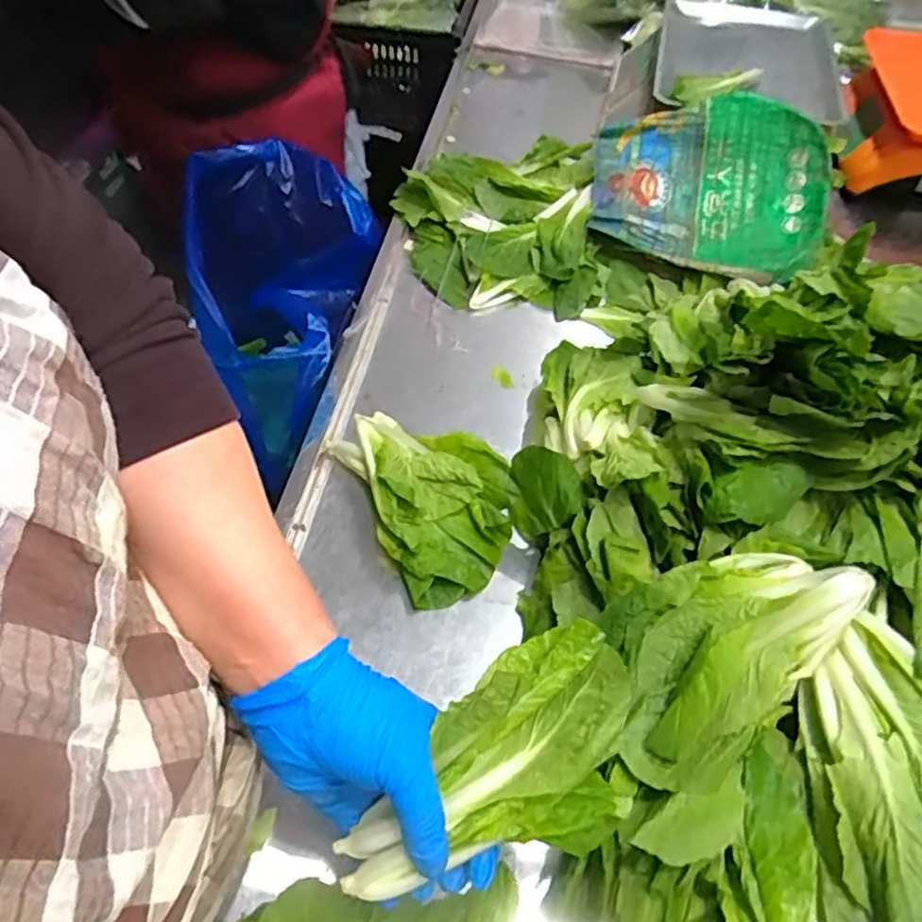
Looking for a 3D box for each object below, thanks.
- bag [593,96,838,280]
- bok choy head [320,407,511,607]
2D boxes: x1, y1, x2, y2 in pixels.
[{"bbox_3d":[0.301,-0.347,0.851,0.290,0.074,0.225,25,96,13],"label":"bag"},{"bbox_3d":[-0.029,0.024,0.633,0.122,0.056,0.197,-25,58,-19],"label":"bok choy head"}]

